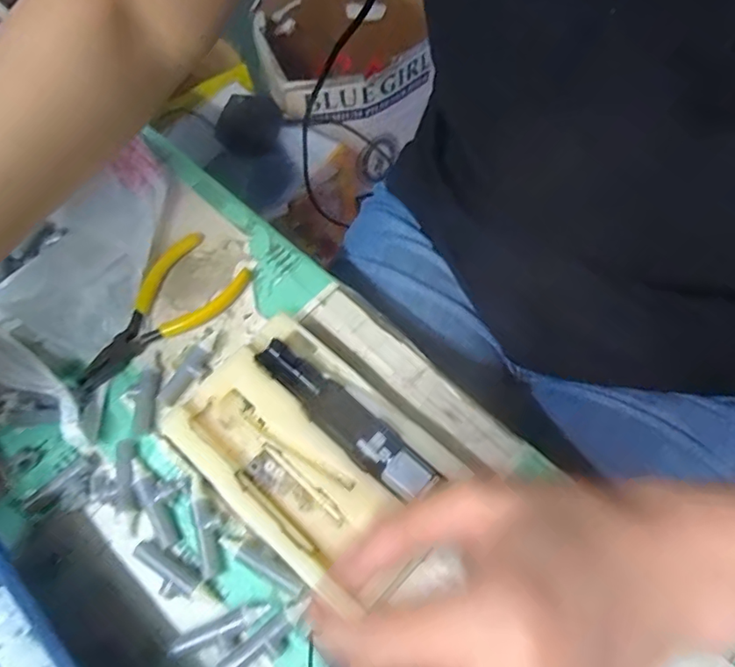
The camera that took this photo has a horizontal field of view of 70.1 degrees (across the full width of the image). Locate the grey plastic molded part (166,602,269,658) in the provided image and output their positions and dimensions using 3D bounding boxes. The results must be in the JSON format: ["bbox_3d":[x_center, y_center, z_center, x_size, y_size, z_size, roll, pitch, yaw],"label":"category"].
[{"bbox_3d":[-0.069,0.137,0.243,0.049,0.010,0.008,-21,65,-10],"label":"grey plastic molded part"}]

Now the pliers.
[{"bbox_3d":[-0.127,-0.008,0.315,0.055,0.007,0.118,33,68,15],"label":"pliers"}]

